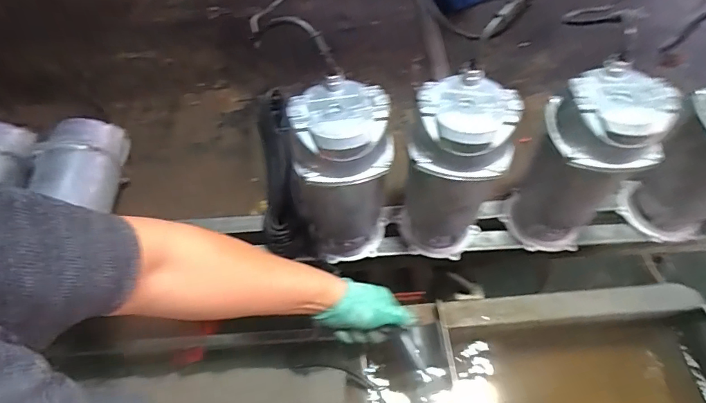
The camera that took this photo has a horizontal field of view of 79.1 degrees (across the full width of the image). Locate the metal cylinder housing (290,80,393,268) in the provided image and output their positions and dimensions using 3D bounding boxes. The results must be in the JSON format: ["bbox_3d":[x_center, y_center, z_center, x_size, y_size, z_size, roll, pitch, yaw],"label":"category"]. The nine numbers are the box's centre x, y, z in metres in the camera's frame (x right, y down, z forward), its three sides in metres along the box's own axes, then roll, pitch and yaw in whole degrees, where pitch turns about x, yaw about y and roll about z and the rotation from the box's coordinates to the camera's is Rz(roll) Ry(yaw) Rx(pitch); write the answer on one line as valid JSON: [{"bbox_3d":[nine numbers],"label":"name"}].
[{"bbox_3d":[-0.016,-0.023,0.640,0.131,0.306,0.117,-1,57,1],"label":"metal cylinder housing"}]

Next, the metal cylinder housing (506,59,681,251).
[{"bbox_3d":[0.330,-0.042,0.642,0.125,0.303,0.117,4,57,4],"label":"metal cylinder housing"}]

